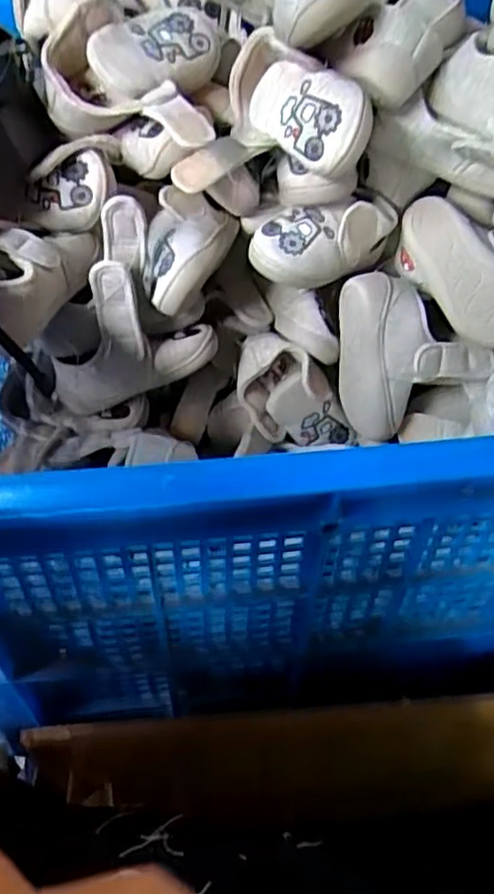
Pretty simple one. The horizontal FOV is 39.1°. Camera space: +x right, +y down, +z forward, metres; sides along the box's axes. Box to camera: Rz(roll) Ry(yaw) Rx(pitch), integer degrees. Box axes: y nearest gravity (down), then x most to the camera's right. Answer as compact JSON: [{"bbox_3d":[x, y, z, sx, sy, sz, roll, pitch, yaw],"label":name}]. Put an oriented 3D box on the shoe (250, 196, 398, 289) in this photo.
[{"bbox_3d":[0.071,-0.189,0.615,0.147,0.049,0.062,-21,54,-17],"label":"shoe"}]

